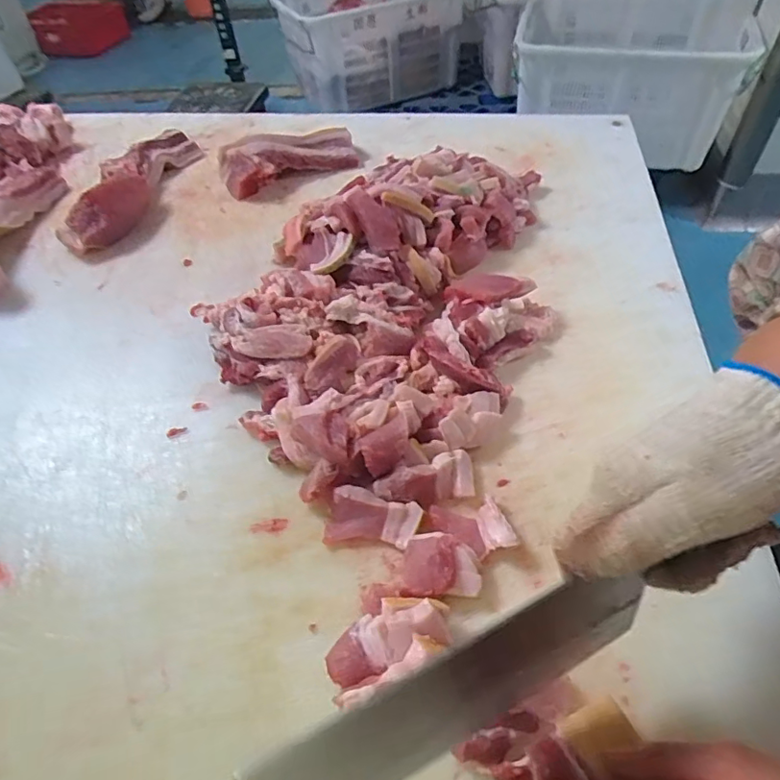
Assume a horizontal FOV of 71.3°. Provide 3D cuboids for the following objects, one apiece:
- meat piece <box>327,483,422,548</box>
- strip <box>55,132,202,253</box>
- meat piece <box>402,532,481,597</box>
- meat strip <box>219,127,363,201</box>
[{"bbox_3d":[-0.013,0.101,0.429,0.072,0.025,0.038,3,50,7],"label":"meat piece"},{"bbox_3d":[-0.369,-0.301,0.780,0.083,0.059,0.283,4,50,8],"label":"strip"},{"bbox_3d":[0.037,0.129,0.400,0.054,0.025,0.044,-3,50,2],"label":"meat piece"},{"bbox_3d":[-0.144,-0.341,0.796,0.202,0.058,0.064,-24,52,-15],"label":"meat strip"}]

